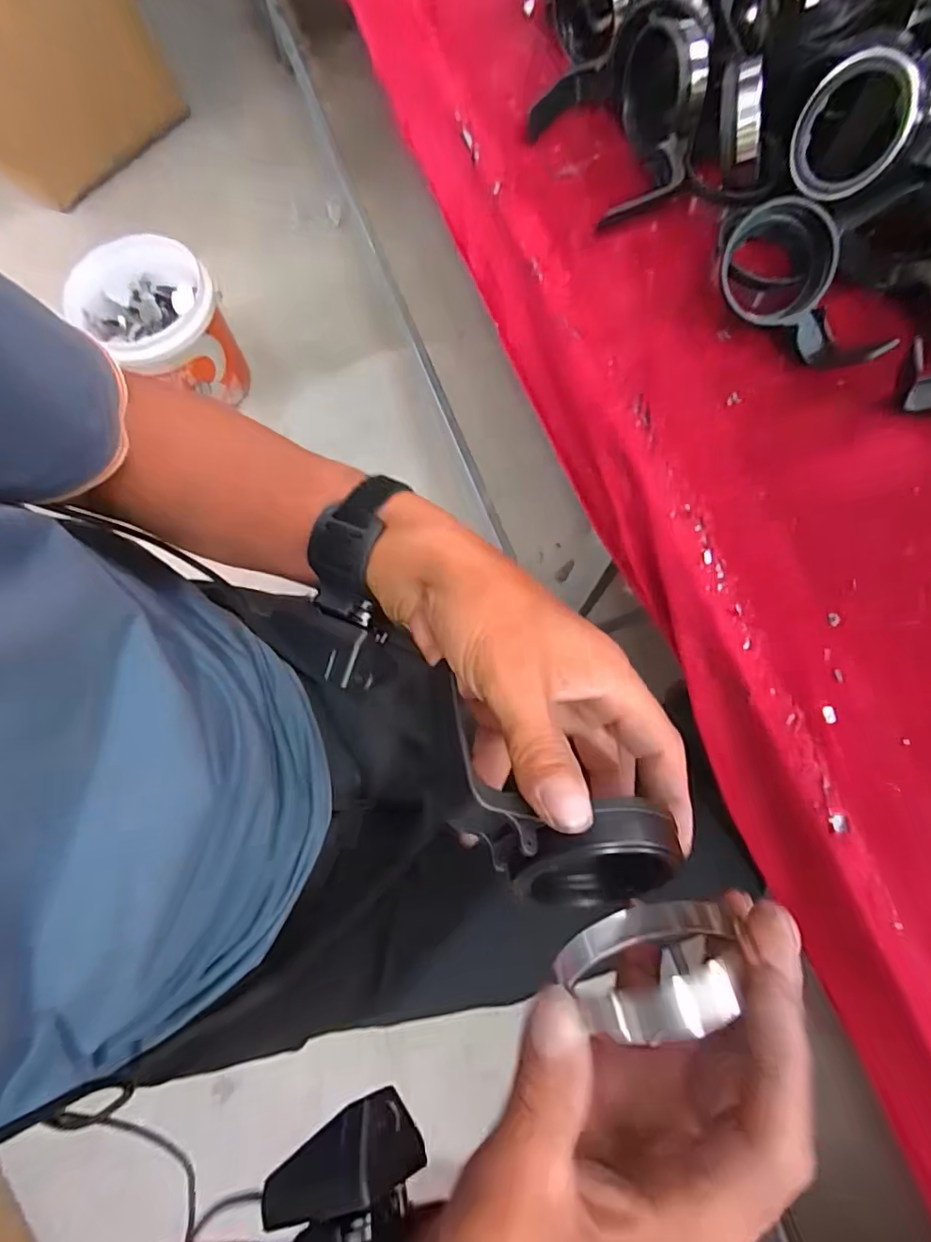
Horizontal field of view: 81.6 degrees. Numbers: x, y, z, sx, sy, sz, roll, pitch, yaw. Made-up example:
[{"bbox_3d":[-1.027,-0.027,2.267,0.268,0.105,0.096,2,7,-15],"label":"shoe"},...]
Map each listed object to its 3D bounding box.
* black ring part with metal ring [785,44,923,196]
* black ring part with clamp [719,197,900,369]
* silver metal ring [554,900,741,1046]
[{"bbox_3d":[0.245,-0.312,0.342,0.065,0.070,0.016,43,44,15],"label":"black ring part with metal ring"},{"bbox_3d":[0.227,-0.217,0.352,0.071,0.050,0.121,-42,79,-10],"label":"black ring part with clamp"},{"bbox_3d":[0.070,0.125,0.198,0.068,0.074,0.015,-20,76,-5],"label":"silver metal ring"}]

